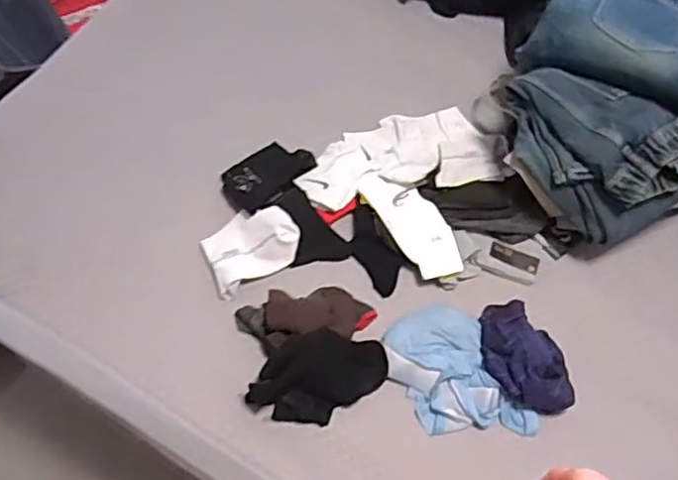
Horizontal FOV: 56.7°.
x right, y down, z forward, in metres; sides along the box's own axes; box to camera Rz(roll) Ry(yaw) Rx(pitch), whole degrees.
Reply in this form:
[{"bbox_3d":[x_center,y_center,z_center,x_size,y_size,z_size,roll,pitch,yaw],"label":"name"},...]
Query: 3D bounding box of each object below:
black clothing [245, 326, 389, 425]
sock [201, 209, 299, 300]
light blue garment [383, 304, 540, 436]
[{"bbox_3d":[-0.027,0.184,0.863,0.184,0.046,0.111,-33,68,-16],"label":"black clothing"},{"bbox_3d":[-0.132,0.007,0.940,0.141,0.032,0.112,-28,67,-14],"label":"sock"},{"bbox_3d":[0.162,0.193,0.890,0.148,0.023,0.212,-22,66,-11],"label":"light blue garment"}]

